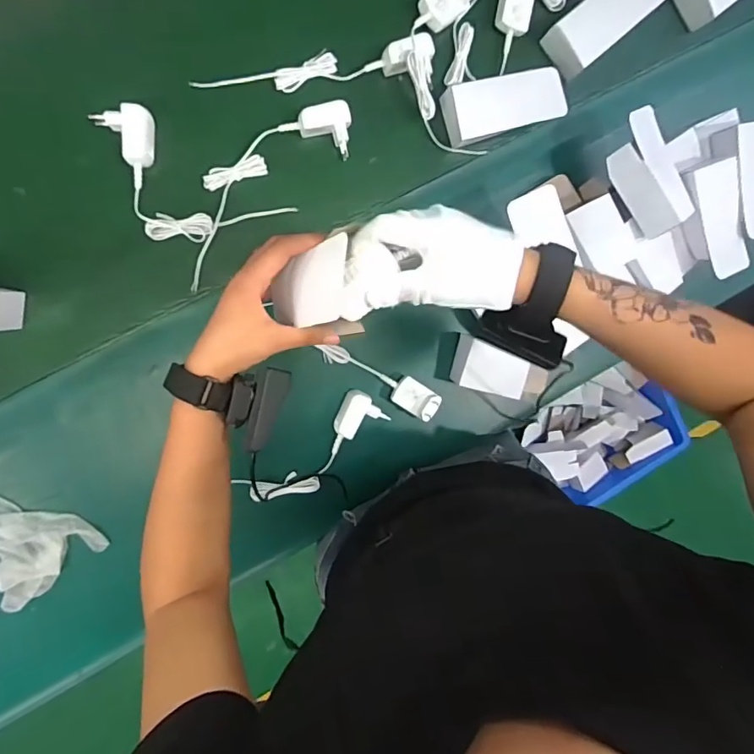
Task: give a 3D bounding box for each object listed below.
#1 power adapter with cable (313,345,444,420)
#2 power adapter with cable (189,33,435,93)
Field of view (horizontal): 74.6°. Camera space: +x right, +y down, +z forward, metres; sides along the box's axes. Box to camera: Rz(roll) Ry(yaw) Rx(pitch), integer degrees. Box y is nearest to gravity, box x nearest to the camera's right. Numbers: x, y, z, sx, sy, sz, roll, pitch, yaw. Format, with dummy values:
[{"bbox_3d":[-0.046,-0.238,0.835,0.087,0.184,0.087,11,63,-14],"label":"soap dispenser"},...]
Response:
[{"bbox_3d":[0.006,0.000,0.641,0.162,0.033,0.040,32,81,0],"label":"power adapter with cable"},{"bbox_3d":[-0.071,-0.361,0.581,0.278,0.049,0.040,-7,83,-5],"label":"power adapter with cable"}]

